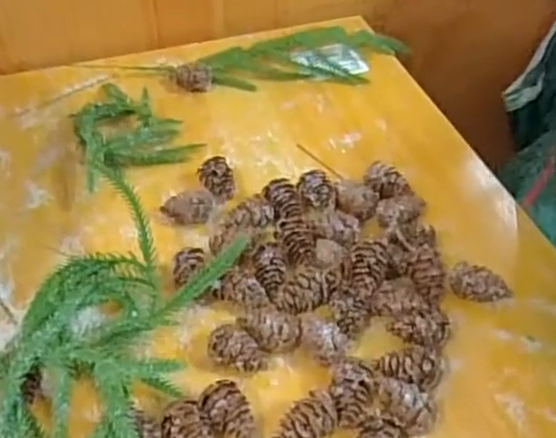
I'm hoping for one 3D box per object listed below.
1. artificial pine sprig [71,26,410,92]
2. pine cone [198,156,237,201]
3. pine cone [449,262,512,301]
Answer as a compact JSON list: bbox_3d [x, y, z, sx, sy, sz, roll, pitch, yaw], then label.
[{"bbox_3d":[-0.021,-0.143,0.580,0.275,0.022,0.076,-5,46,-5],"label":"artificial pine sprig"},{"bbox_3d":[-0.043,-0.027,0.468,0.023,0.018,0.033,-10,47,-9],"label":"pine cone"},{"bbox_3d":[0.122,0.041,0.401,0.035,0.024,0.017,-1,46,0],"label":"pine cone"}]

